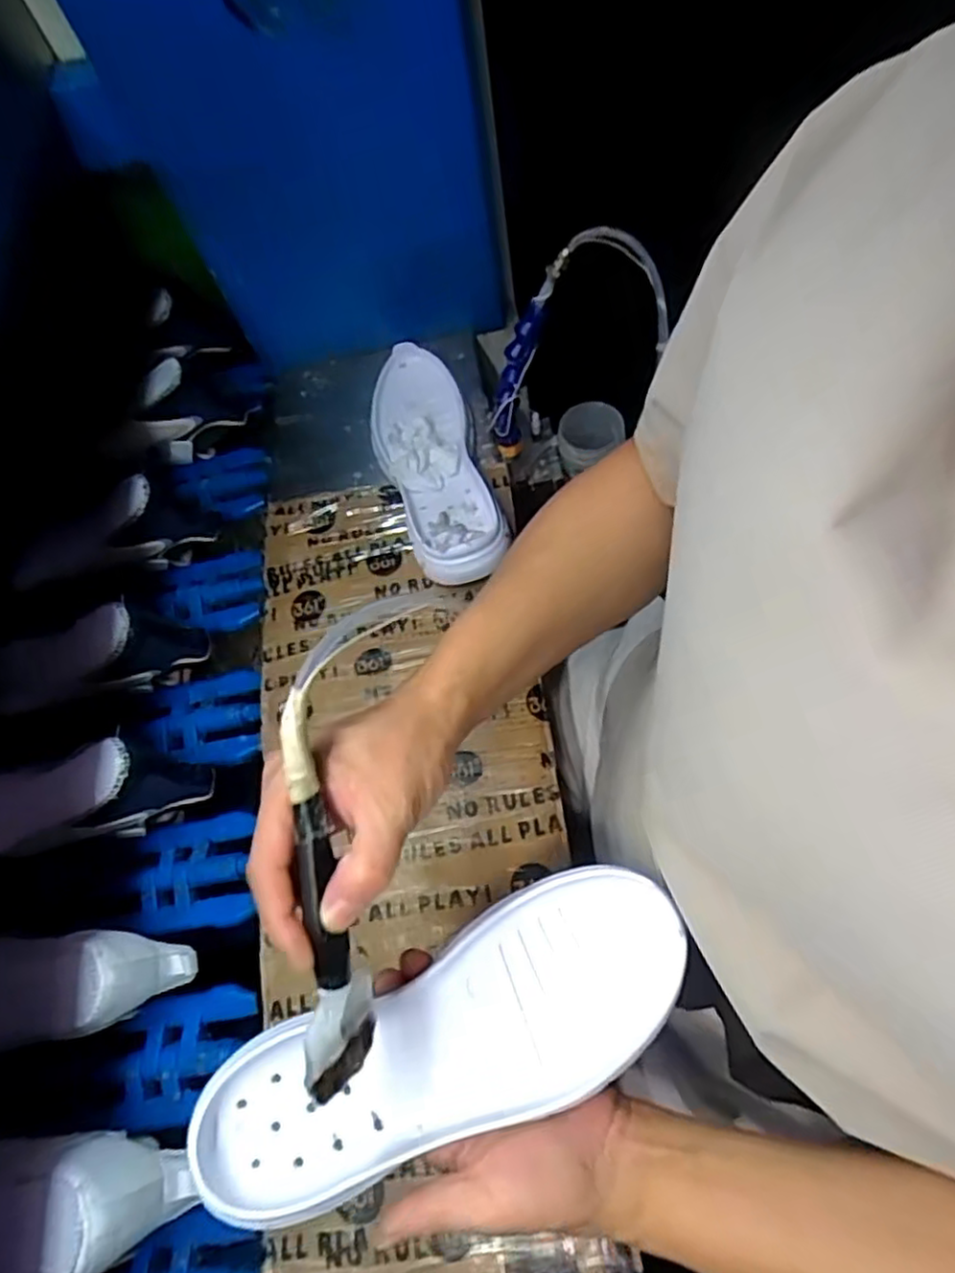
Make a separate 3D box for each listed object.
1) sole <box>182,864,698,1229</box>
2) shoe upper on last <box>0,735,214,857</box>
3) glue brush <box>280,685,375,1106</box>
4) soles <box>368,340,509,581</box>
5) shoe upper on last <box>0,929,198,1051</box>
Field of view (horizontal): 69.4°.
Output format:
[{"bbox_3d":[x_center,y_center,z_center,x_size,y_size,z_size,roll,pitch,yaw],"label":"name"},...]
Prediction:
[{"bbox_3d":[-0.017,0.212,0.362,0.264,0.031,0.092,-27,69,-4],"label":"sole"},{"bbox_3d":[-0.333,0.144,0.601,0.203,0.108,0.078,-11,65,9],"label":"shoe upper on last"},{"bbox_3d":[-0.070,0.112,0.307,0.027,0.021,0.176,-7,94,-4],"label":"glue brush"},{"bbox_3d":[-0.045,-0.173,0.675,0.095,0.067,0.279,-12,66,-6],"label":"soles"},{"bbox_3d":[-0.328,0.267,0.527,0.207,0.076,0.082,-12,65,9],"label":"shoe upper on last"}]

